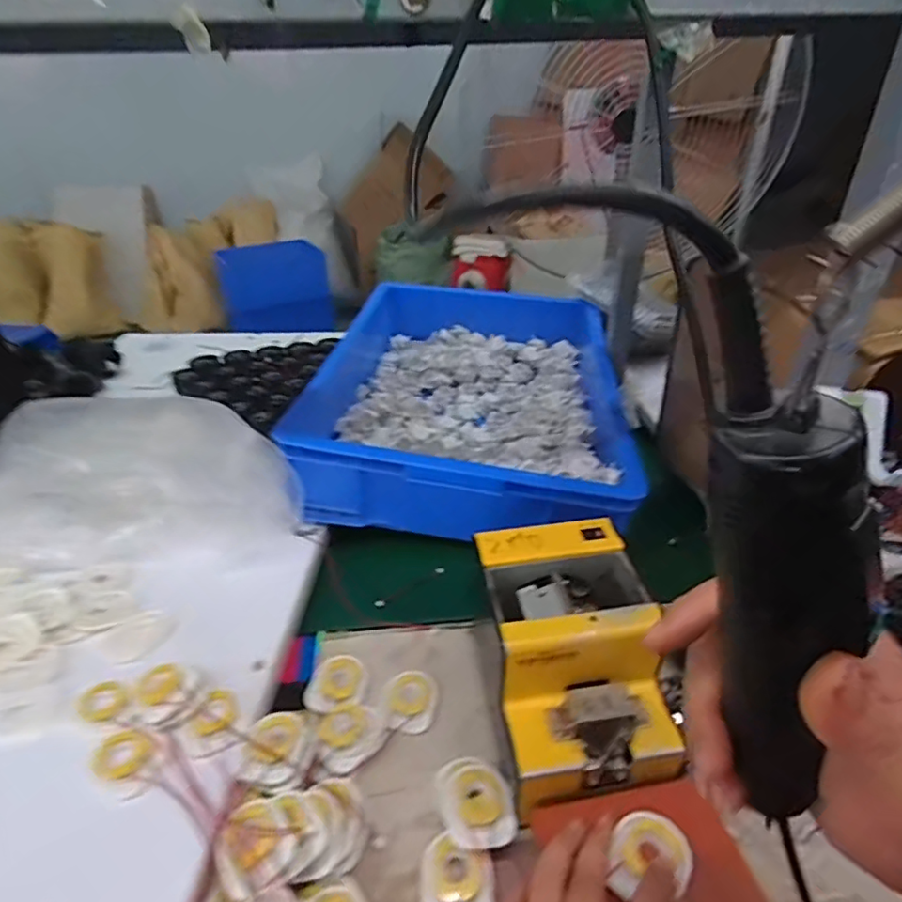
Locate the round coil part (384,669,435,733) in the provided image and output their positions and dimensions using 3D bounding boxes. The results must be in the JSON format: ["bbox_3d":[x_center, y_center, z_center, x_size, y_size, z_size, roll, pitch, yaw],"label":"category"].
[{"bbox_3d":[-0.038,0.229,0.534,0.045,0.010,0.063,2,33,6],"label":"round coil part"}]

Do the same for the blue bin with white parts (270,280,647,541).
[{"bbox_3d":[0.024,-0.098,0.886,0.425,0.115,0.592,1,33,5],"label":"blue bin with white parts"}]

